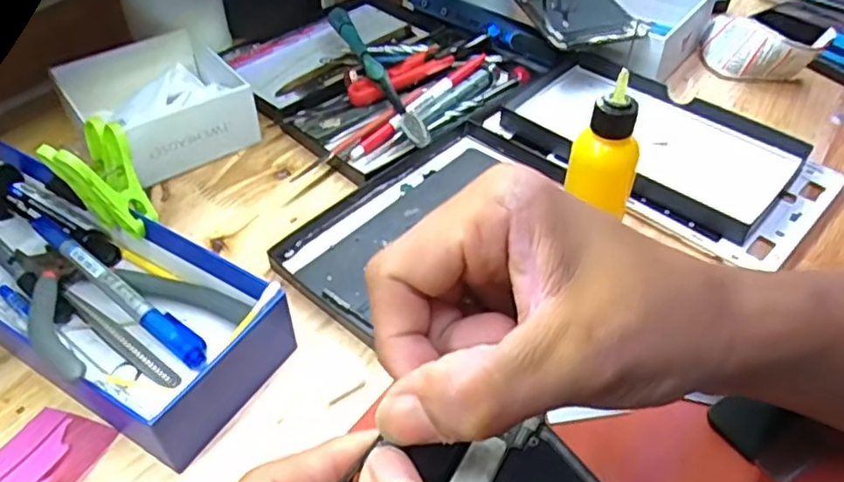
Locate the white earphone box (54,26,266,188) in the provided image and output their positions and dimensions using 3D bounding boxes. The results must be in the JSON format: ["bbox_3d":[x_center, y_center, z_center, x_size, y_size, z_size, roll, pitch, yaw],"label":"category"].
[{"bbox_3d":[-0.183,-0.097,0.444,0.104,0.040,0.111,-28,52,-27],"label":"white earphone box"}]

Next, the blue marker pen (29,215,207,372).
[{"bbox_3d":[-0.157,0.025,0.333,0.124,0.013,0.014,34,52,14],"label":"blue marker pen"}]

